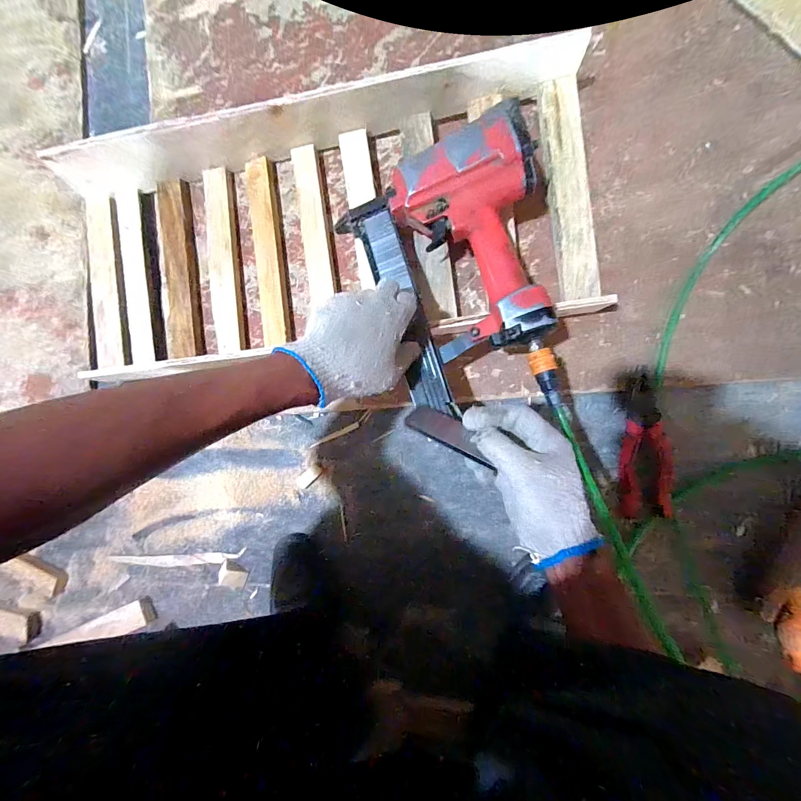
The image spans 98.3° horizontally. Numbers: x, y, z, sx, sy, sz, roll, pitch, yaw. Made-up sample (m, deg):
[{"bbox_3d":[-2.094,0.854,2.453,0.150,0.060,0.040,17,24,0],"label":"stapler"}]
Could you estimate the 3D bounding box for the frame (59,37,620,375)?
[{"bbox_3d":[-0.120,-0.222,0.463,0.704,0.087,0.308,-8,90,8],"label":"frame"}]

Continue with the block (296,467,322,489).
[{"bbox_3d":[-0.137,0.115,0.518,0.040,0.004,0.020,-42,85,6],"label":"block"}]

